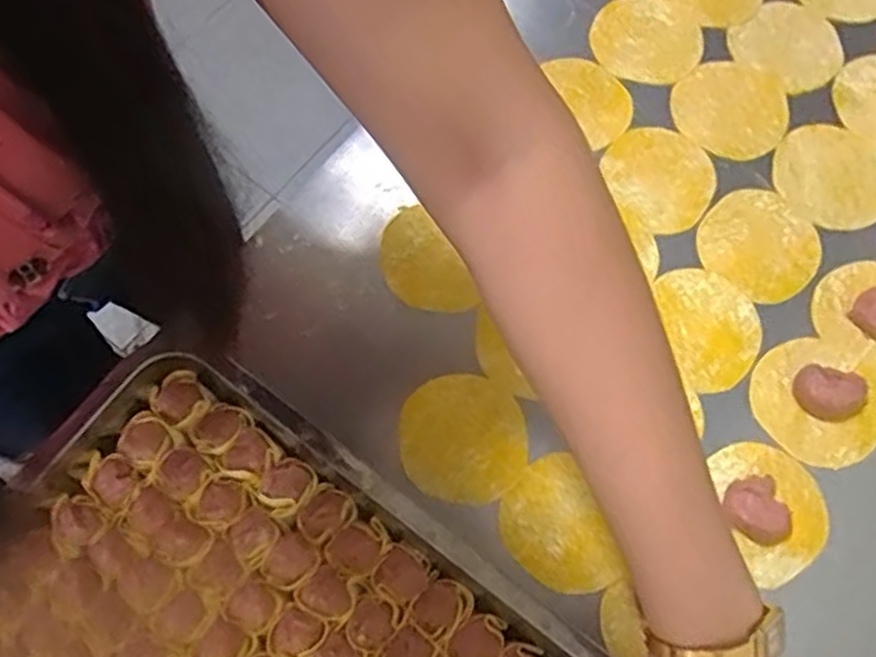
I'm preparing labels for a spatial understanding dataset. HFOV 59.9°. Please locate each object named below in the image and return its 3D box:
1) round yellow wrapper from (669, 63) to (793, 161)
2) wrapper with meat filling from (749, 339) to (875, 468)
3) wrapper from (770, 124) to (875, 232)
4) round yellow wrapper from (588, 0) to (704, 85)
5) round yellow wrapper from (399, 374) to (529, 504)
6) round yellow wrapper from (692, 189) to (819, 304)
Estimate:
[{"bbox_3d":[0.217,-0.165,0.566,0.083,0.004,0.079,0,71,1],"label":"round yellow wrapper"},{"bbox_3d":[0.243,0.046,0.481,0.070,0.030,0.082,-43,75,-13],"label":"wrapper with meat filling"},{"bbox_3d":[0.284,-0.111,0.545,0.082,0.004,0.083,0,71,1],"label":"wrapper"},{"bbox_3d":[0.159,-0.222,0.588,0.082,0.006,0.076,0,74,1],"label":"round yellow wrapper"},{"bbox_3d":[0.017,0.070,0.490,0.080,0.006,0.079,1,71,-2],"label":"round yellow wrapper"},{"bbox_3d":[0.223,-0.058,0.529,0.076,0.007,0.078,-40,75,-12],"label":"round yellow wrapper"}]

